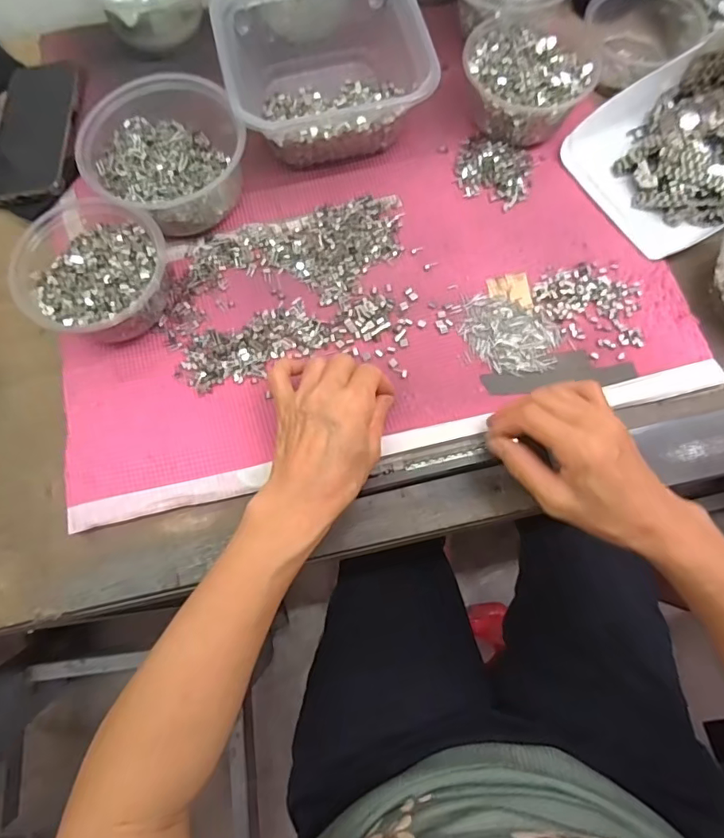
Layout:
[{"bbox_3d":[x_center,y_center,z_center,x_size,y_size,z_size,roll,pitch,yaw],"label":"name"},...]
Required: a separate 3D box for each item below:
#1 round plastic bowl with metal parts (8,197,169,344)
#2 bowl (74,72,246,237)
[{"bbox_3d":[-0.216,-0.115,0.419,0.123,0.057,0.112,27,76,8],"label":"round plastic bowl with metal parts"},{"bbox_3d":[-0.163,-0.227,0.445,0.122,0.064,0.131,0,72,1],"label":"bowl"}]

